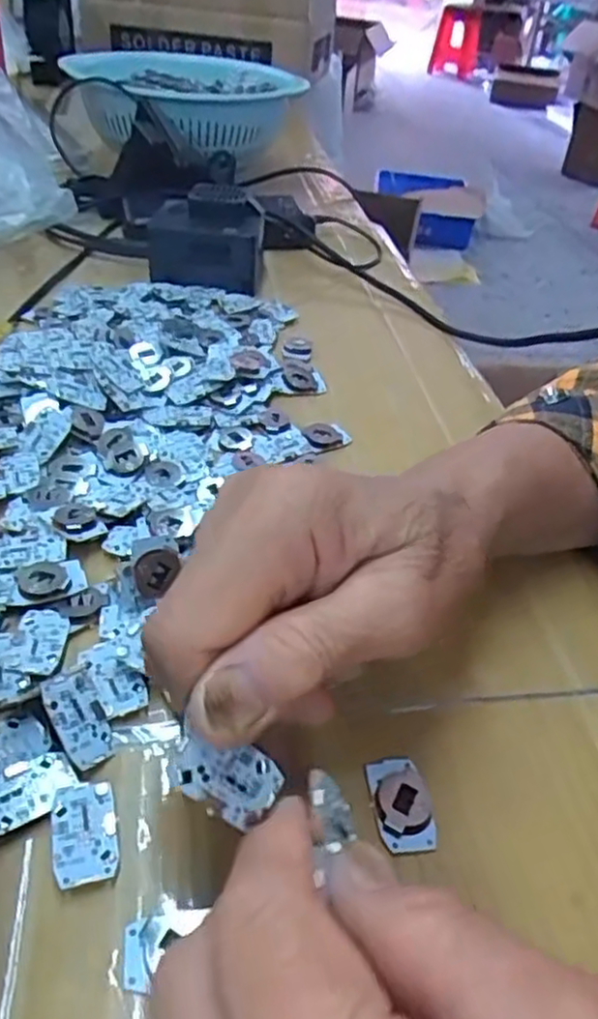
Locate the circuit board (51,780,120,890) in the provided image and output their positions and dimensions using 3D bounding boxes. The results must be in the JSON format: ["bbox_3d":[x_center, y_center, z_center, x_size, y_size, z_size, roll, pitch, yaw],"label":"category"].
[{"bbox_3d":[-0.062,0.095,0.211,0.017,0.006,0.029,-8,42,-16],"label":"circuit board"}]

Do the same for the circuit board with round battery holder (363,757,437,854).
[{"bbox_3d":[0.033,0.091,0.227,0.019,0.005,0.030,-3,41,-10],"label":"circuit board with round battery holder"}]

